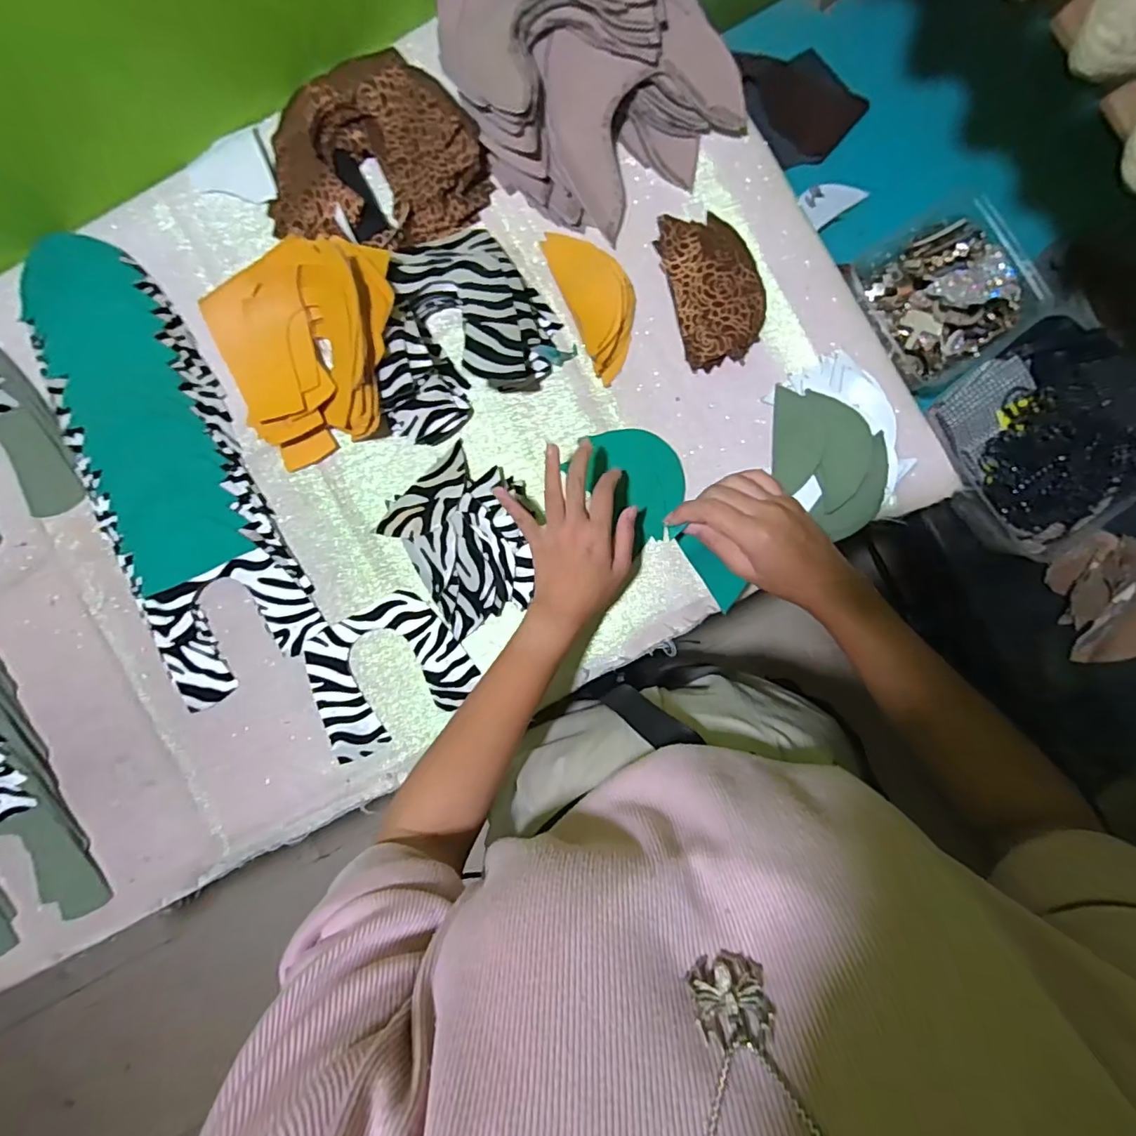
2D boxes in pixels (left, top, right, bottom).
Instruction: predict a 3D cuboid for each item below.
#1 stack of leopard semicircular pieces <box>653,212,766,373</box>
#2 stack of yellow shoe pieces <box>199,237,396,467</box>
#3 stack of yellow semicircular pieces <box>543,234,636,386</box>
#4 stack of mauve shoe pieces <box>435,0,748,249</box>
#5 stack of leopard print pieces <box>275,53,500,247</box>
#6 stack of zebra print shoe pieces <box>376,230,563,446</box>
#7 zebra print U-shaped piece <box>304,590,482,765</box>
[{"bbox_3d":[0.135,-0.259,0.496,0.080,0.016,0.137,-17,89,0],"label":"stack of leopard semicircular pieces"},{"bbox_3d":[-0.230,-0.199,0.490,0.166,0.054,0.171,-18,89,0],"label":"stack of yellow shoe pieces"},{"bbox_3d":[0.030,-0.246,0.492,0.060,0.026,0.133,-23,89,0],"label":"stack of yellow semicircular pieces"},{"bbox_3d":[0.006,-0.450,0.471,0.205,0.065,0.260,-30,89,0],"label":"stack of mauve shoe pieces"},{"bbox_3d":[-0.187,-0.369,0.503,0.199,0.034,0.173,-38,89,0],"label":"stack of leopard print pieces"},{"bbox_3d":[-0.086,-0.209,0.488,0.155,0.050,0.188,6,89,1],"label":"stack of zebra print shoe pieces"},{"bbox_3d":[-0.171,0.097,0.510,0.149,0.004,0.121,-27,89,0],"label":"zebra print U-shaped piece"}]

